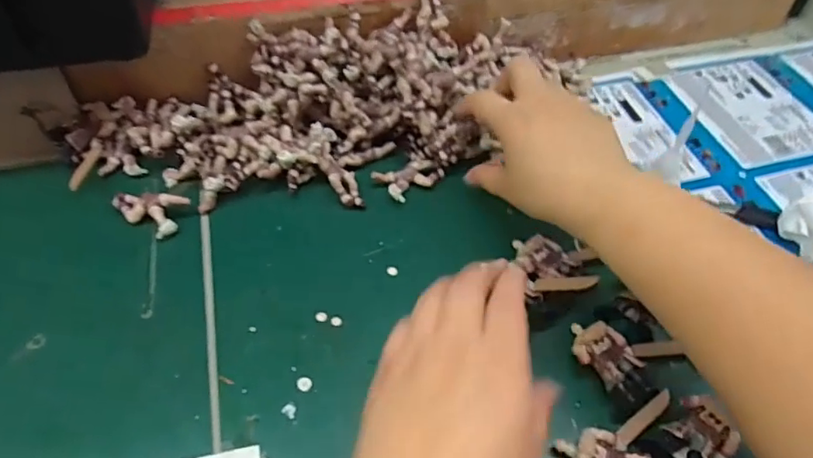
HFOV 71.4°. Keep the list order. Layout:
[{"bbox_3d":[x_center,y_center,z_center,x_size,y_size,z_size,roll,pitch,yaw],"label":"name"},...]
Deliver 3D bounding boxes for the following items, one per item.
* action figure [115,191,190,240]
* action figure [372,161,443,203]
[{"bbox_3d":[-0.194,-0.017,0.424,0.054,0.020,0.032,23,54,16],"label":"action figure"},{"bbox_3d":[0.002,-0.043,0.453,0.050,0.012,0.035,-30,58,-23],"label":"action figure"}]

